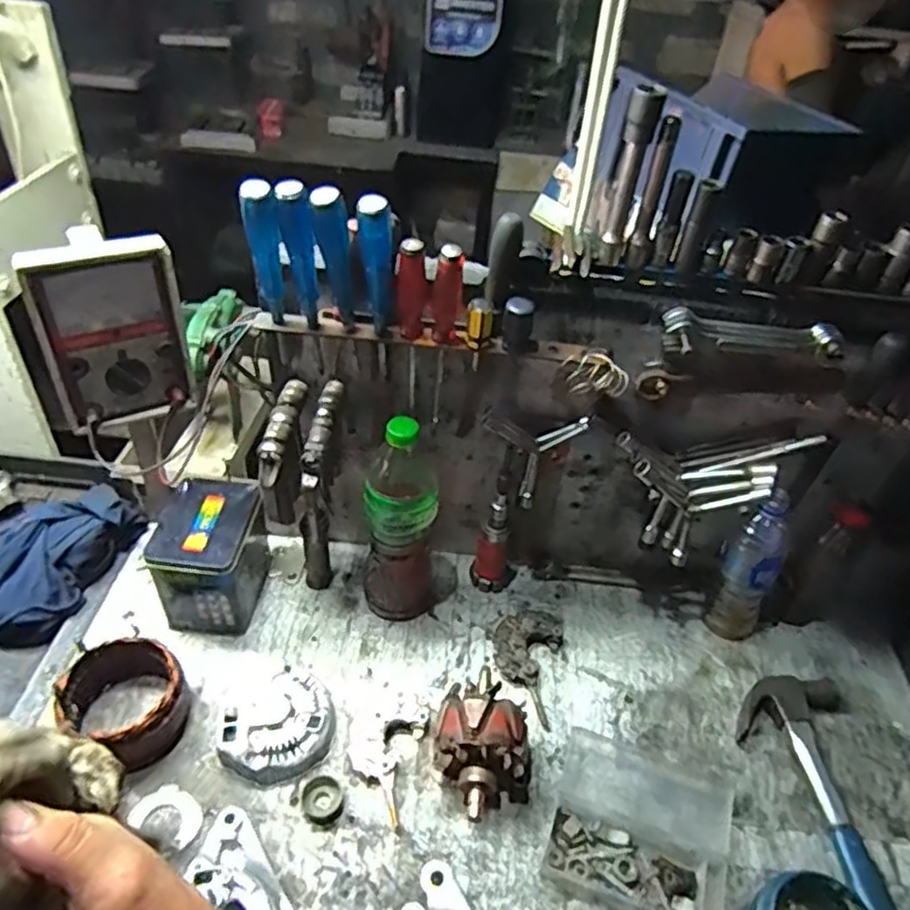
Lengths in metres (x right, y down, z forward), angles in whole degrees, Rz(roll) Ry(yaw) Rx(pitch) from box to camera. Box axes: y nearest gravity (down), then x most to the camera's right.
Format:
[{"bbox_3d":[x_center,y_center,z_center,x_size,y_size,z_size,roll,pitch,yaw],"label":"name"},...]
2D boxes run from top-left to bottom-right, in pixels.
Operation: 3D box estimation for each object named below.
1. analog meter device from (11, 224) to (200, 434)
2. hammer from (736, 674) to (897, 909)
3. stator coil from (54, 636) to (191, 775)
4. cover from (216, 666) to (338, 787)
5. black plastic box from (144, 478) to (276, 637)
[{"bbox_3d":[-0.319,-0.114,0.650,0.128,0.179,0.033,-21,48,-27],"label":"analog meter device"},{"bbox_3d":[0.386,0.366,0.652,0.128,0.033,0.333,-2,42,-10],"label":"hammer"},{"bbox_3d":[-0.325,0.250,0.684,0.104,0.073,0.111,4,42,-3],"label":"stator coil"},{"bbox_3d":[-0.180,0.273,0.697,0.116,0.038,0.107,-30,53,-34],"label":"cover"},{"bbox_3d":[-0.278,0.114,0.791,0.100,0.127,0.136,4,41,-2],"label":"black plastic box"}]

